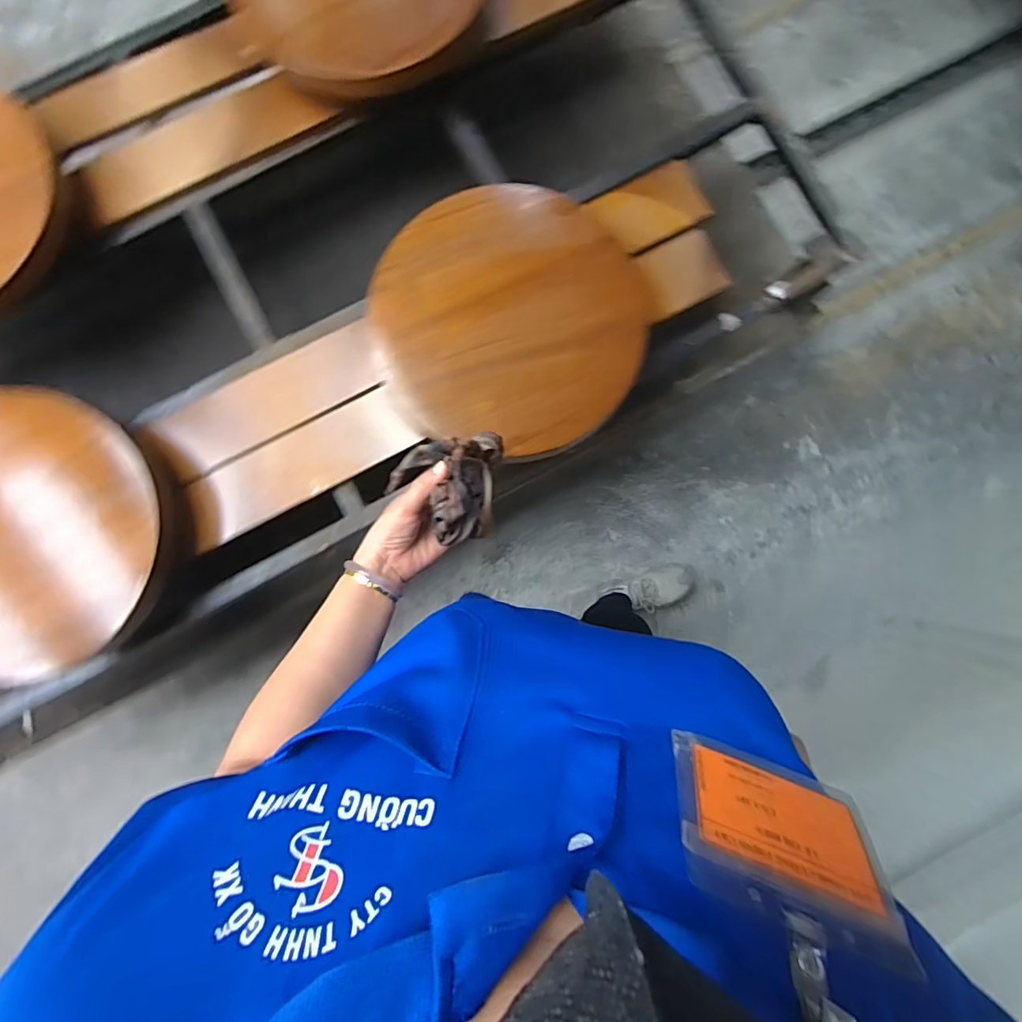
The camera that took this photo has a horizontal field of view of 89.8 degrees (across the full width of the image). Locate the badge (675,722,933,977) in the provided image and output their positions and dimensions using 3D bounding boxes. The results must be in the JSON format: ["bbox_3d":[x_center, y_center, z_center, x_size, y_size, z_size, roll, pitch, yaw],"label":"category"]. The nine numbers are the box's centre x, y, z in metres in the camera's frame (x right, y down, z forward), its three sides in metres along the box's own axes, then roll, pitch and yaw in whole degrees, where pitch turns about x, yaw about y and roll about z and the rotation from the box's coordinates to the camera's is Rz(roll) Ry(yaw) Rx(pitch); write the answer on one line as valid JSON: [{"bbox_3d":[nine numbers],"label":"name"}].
[{"bbox_3d":[0.128,0.153,0.243,0.098,0.084,0.004,21,118,5],"label":"badge"}]

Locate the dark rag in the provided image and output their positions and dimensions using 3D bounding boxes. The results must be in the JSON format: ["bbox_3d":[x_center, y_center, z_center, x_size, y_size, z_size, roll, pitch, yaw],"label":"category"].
[{"bbox_3d":[-0.070,-0.023,0.546,0.122,0.081,0.114,-5,91,-2],"label":"dark rag"}]

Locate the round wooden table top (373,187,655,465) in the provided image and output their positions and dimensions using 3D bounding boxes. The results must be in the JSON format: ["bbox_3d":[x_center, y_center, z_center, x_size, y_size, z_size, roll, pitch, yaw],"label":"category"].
[{"bbox_3d":[-0.002,-0.289,0.782,0.398,0.036,0.381,0,96,1],"label":"round wooden table top"}]

